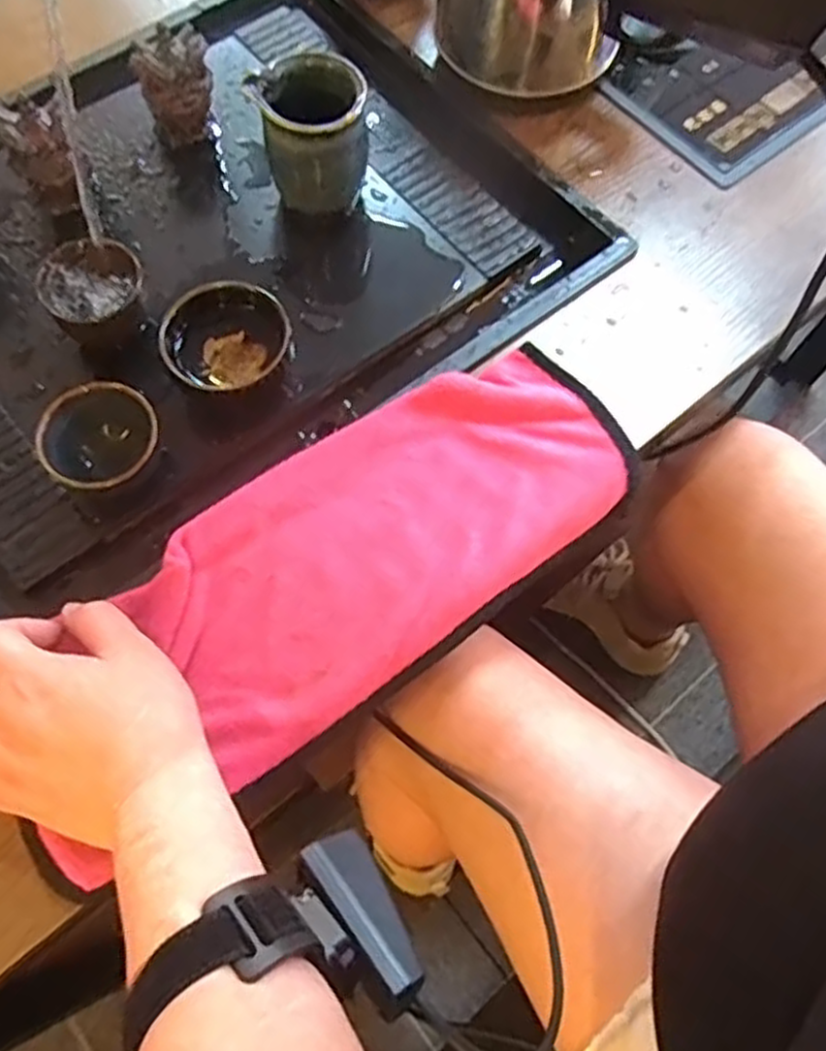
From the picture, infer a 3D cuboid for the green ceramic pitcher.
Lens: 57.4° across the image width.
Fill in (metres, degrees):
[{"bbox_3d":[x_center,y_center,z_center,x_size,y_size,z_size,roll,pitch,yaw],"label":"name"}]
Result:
[{"bbox_3d":[-0.064,-0.245,0.481,0.067,0.081,0.053,-3,68,-3],"label":"green ceramic pitcher"}]

